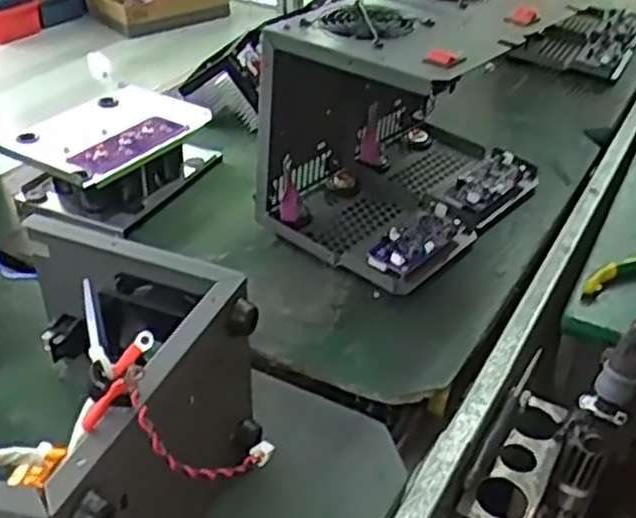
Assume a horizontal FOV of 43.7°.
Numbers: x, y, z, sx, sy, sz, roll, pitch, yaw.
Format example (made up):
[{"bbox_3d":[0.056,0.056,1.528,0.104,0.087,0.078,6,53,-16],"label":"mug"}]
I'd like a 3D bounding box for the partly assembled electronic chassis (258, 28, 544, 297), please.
[{"bbox_3d":[0.097,-0.143,0.812,0.195,0.220,0.293,26,41,31],"label":"partly assembled electronic chassis"}]

